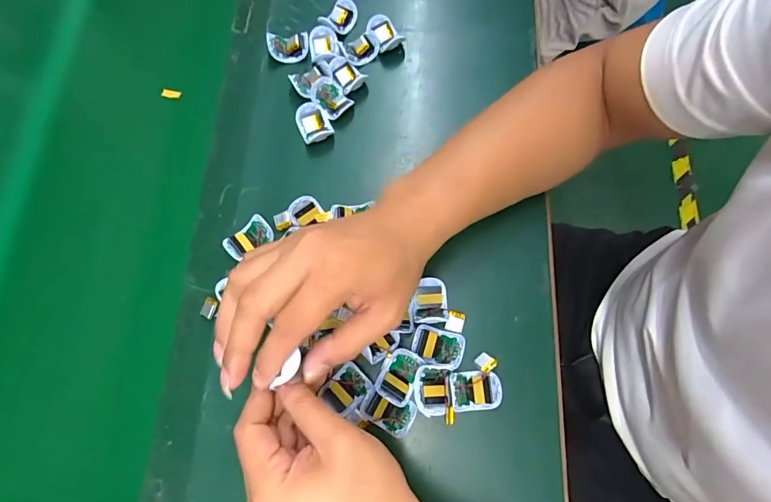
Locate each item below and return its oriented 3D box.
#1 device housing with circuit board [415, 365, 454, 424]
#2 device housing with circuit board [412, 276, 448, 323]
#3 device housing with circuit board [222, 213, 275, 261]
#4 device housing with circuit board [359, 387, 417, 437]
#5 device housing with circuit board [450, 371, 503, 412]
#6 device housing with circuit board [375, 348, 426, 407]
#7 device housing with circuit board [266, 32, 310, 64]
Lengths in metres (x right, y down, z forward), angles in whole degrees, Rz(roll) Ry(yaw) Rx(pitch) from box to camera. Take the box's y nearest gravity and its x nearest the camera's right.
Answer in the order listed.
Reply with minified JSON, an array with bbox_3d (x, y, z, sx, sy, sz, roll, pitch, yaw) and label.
[{"bbox_3d":[0.039,0.114,0.337,0.030,0.018,0.042,1,73,3],"label":"device housing with circuit board"},{"bbox_3d":[0.038,0.042,0.366,0.031,0.013,0.039,-3,73,1],"label":"device housing with circuit board"},{"bbox_3d":[-0.124,-0.011,0.387,0.042,0.012,0.027,-43,76,-10],"label":"device housing with circuit board"},{"bbox_3d":[0.002,0.129,0.338,0.042,0.010,0.028,22,75,9],"label":"device housing with circuit board"},{"bbox_3d":[0.074,0.113,0.340,0.040,0.008,0.030,-3,73,1],"label":"device housing with circuit board"},{"bbox_3d":[0.011,0.101,0.343,0.030,0.017,0.041,25,76,9],"label":"device housing with circuit board"},{"bbox_3d":[-0.103,-0.220,0.453,0.042,0.019,0.029,0,73,2],"label":"device housing with circuit board"}]

